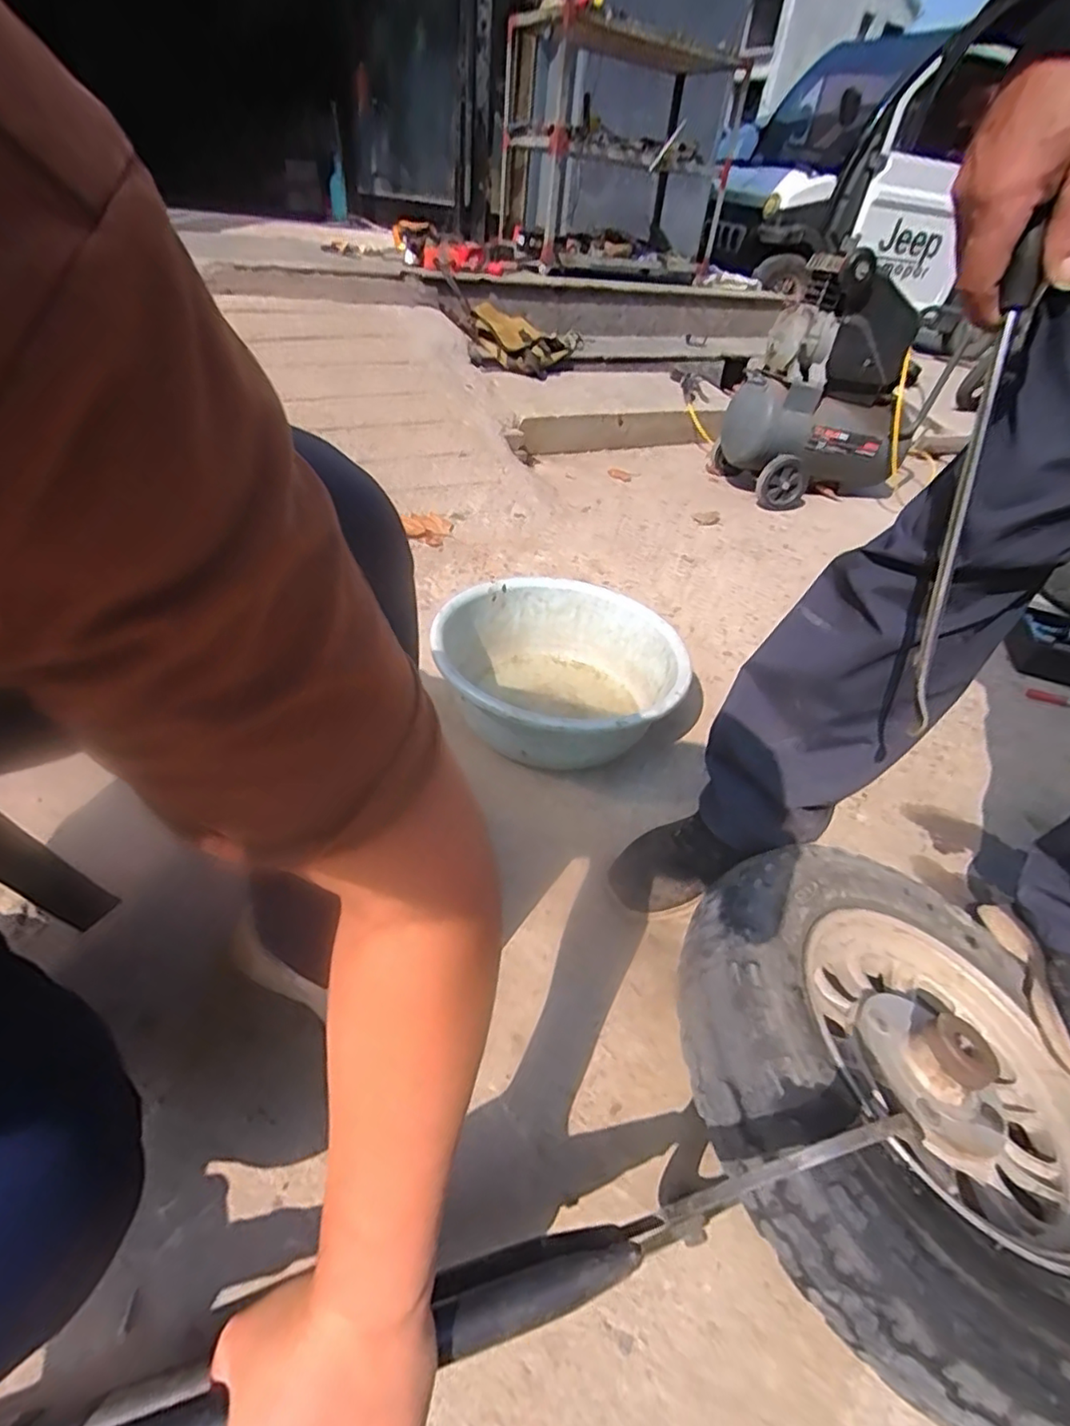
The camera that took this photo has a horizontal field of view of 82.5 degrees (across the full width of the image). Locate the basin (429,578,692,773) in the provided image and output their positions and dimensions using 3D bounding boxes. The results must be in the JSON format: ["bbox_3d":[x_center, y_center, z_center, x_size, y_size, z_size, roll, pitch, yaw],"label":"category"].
[{"bbox_3d":[0.051,-0.062,0.918,0.303,0.129,0.360,-19,47,-27],"label":"basin"}]

